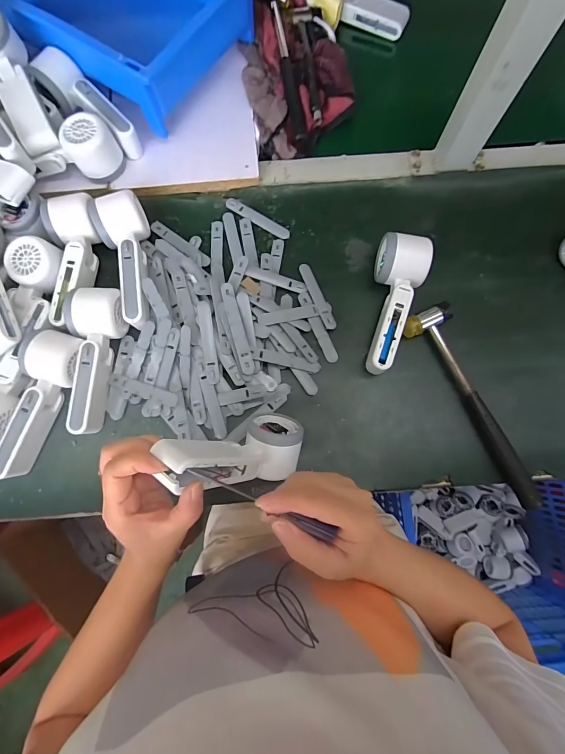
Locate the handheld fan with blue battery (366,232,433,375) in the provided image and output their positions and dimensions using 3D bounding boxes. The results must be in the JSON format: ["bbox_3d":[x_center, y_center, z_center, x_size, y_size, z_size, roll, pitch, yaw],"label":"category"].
[{"bbox_3d":[0.123,-0.086,0.420,0.058,0.058,0.156,21,81,3],"label":"handheld fan with blue battery"}]

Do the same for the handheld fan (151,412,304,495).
[{"bbox_3d":[-0.043,0.074,0.329,0.052,0.169,0.056,23,103,34],"label":"handheld fan"}]

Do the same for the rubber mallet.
[{"bbox_3d":[0.226,0.030,0.411,0.052,0.028,0.244,-29,82,-5],"label":"rubber mallet"}]

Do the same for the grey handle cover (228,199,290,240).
[{"bbox_3d":[-0.032,-0.209,0.468,0.094,0.005,0.017,31,82,4],"label":"grey handle cover"}]

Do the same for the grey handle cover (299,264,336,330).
[{"bbox_3d":[0.043,-0.101,0.438,0.015,0.007,0.092,-17,73,-15],"label":"grey handle cover"}]

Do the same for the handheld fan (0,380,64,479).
[{"bbox_3d":[-0.316,0.045,0.400,0.094,0.053,0.109,24,81,3],"label":"handheld fan"}]

